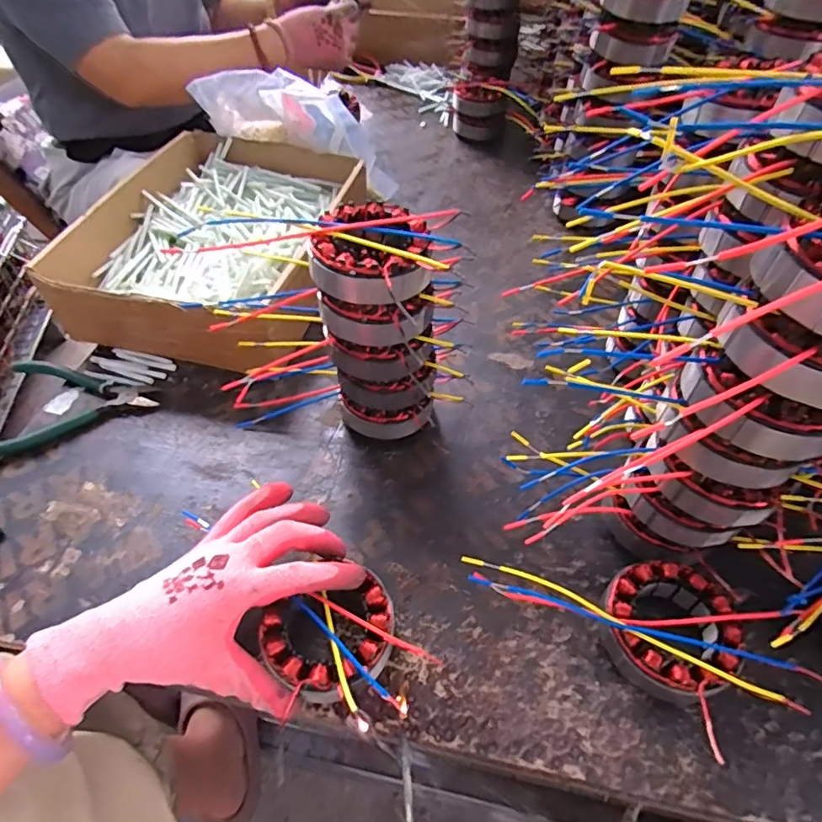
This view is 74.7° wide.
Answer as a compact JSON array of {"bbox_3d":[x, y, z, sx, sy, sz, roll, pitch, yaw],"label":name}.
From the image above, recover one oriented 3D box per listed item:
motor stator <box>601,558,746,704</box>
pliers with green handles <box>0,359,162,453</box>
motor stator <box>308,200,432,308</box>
[{"bbox_3d":[0.174,0.148,0.369,0.084,0.039,0.085,0,50,0],"label":"motor stator"},{"bbox_3d":[-0.316,-0.011,0.513,0.134,0.016,0.106,-8,51,-7],"label":"pliers with green handles"},{"bbox_3d":[-0.025,-0.110,0.378,0.084,0.035,0.089,16,52,13],"label":"motor stator"}]

